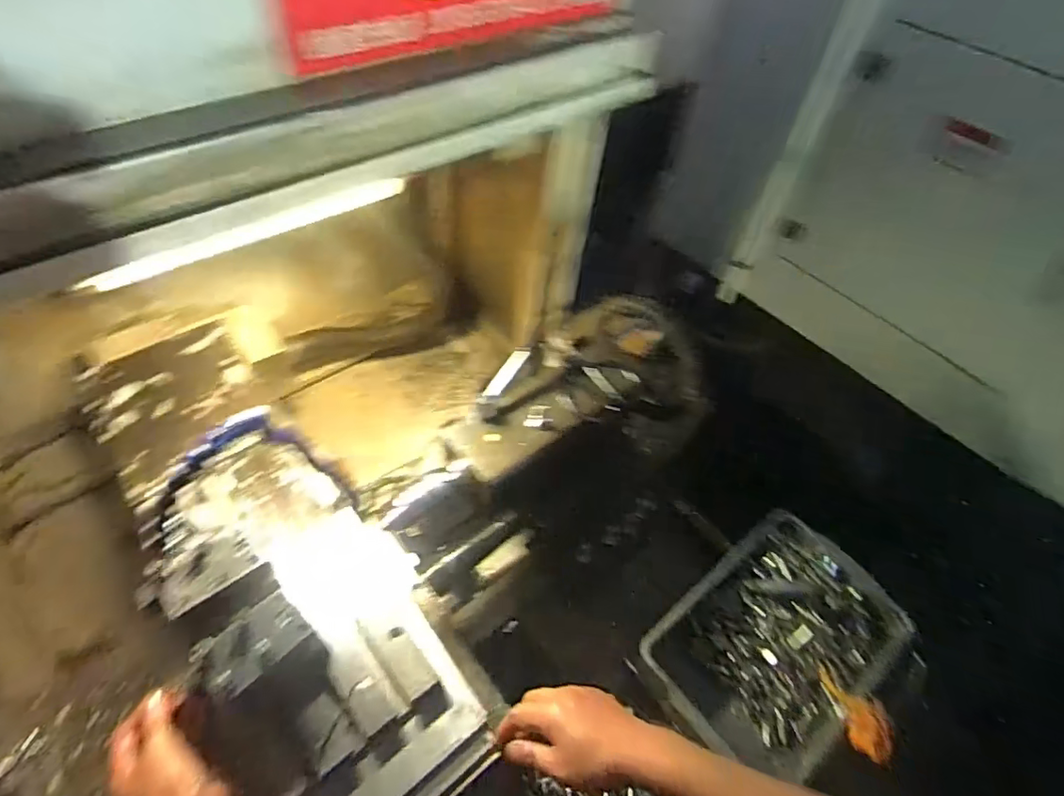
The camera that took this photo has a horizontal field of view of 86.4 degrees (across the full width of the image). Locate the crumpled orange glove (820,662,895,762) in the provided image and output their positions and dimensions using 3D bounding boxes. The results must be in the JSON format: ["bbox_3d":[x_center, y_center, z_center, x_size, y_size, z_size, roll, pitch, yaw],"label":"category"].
[{"bbox_3d":[0.387,0.376,0.690,0.026,0.136,0.053,10,95,2],"label":"crumpled orange glove"}]

